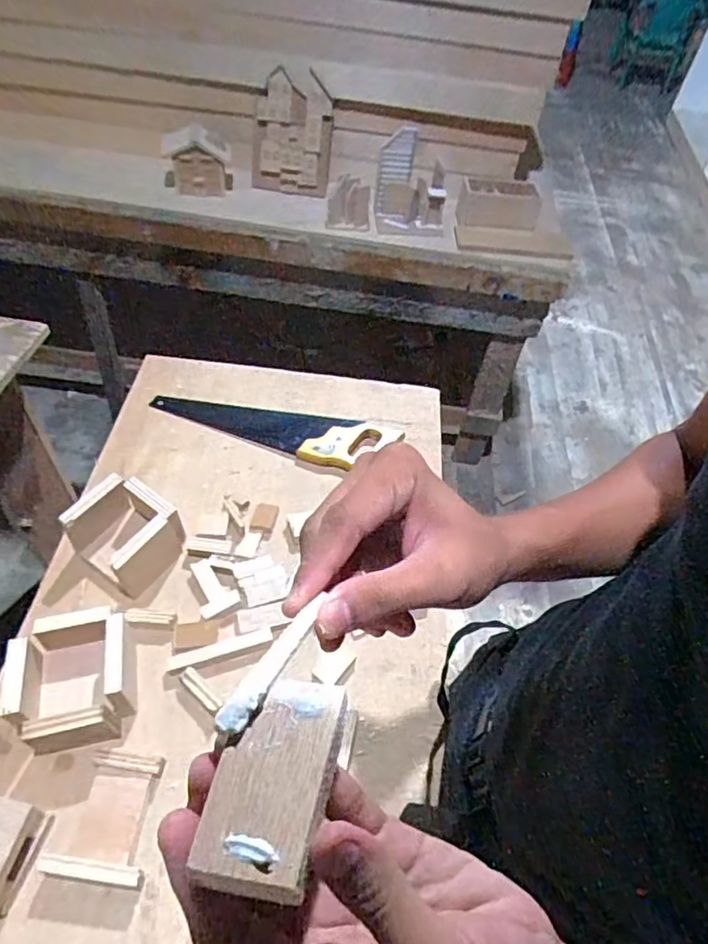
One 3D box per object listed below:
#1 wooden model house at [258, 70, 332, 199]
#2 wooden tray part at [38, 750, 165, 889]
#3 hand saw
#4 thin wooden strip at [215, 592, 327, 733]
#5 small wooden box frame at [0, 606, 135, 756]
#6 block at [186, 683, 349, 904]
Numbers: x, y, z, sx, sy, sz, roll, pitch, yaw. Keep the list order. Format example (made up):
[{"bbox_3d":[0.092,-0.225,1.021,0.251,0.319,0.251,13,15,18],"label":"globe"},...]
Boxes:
[{"bbox_3d":[-0.148,-0.828,1.422,0.184,0.252,0.041,3,30,-5],"label":"wooden model house"},{"bbox_3d":[-0.248,0.346,0.582,0.094,0.029,0.114,6,51,0],"label":"wooden tray part"},{"bbox_3d":[-0.130,-0.071,0.942,0.411,0.035,0.121,9,51,1],"label":"hand saw"},{"bbox_3d":[-0.031,0.073,0.225,0.011,0.004,0.063,26,43,14],"label":"thin wooden strip"},{"bbox_3d":[-0.316,0.228,0.642,0.121,0.060,0.133,-8,53,-11],"label":"small wooden box frame"},{"bbox_3d":[-0.027,0.102,0.196,0.037,0.011,0.065,12,51,3],"label":"block"}]

